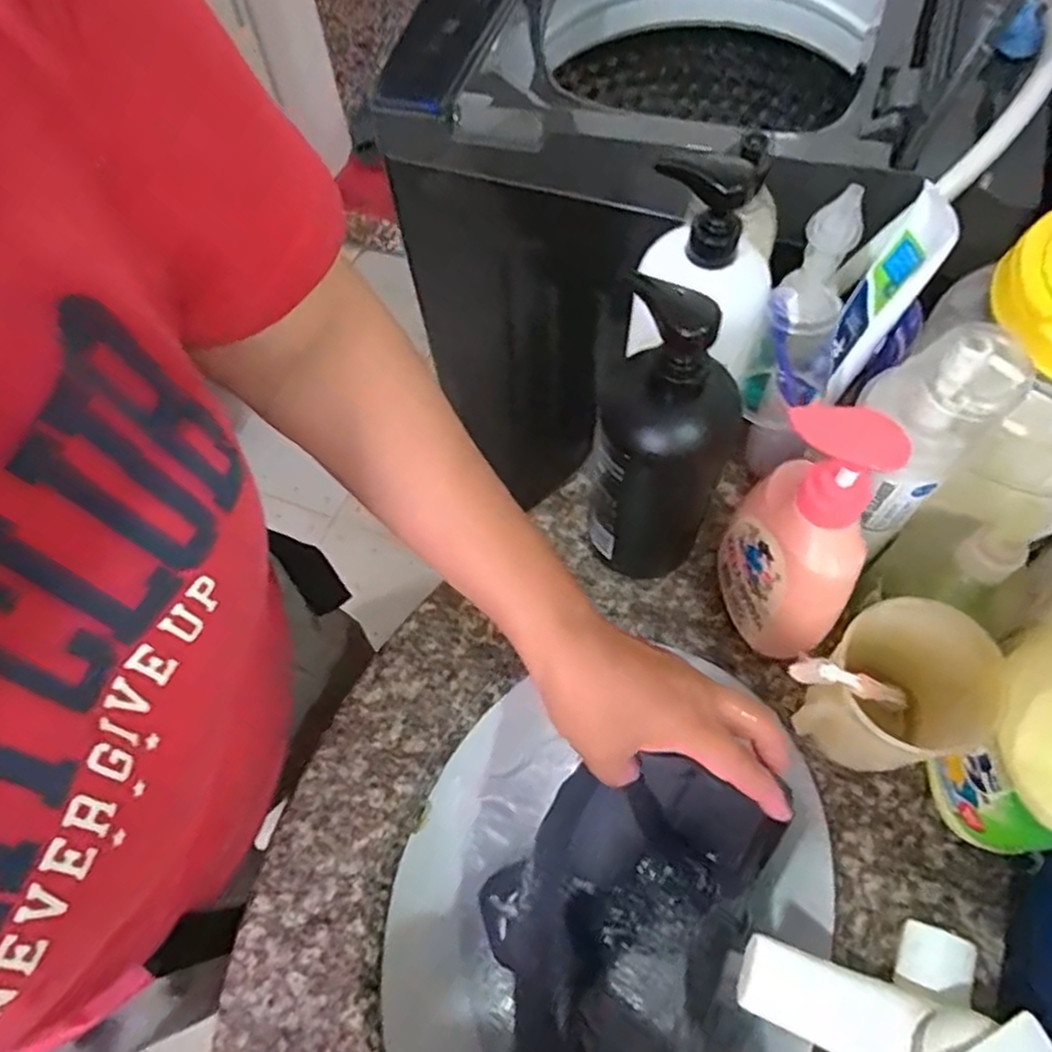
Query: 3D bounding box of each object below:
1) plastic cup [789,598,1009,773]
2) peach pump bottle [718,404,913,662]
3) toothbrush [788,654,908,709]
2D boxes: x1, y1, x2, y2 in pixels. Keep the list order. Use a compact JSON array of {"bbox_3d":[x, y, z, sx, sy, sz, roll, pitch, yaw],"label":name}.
[{"bbox_3d":[0.220,0.105,0.454,0.101,0.097,0.083,-42,69,-17],"label":"plastic cup"},{"bbox_3d":[0.165,0.008,0.439,0.046,0.193,0.099,-13,63,-4],"label":"peach pump bottle"},{"bbox_3d":[0.191,0.093,0.427,0.022,0.159,0.011,-26,58,32],"label":"toothbrush"}]

